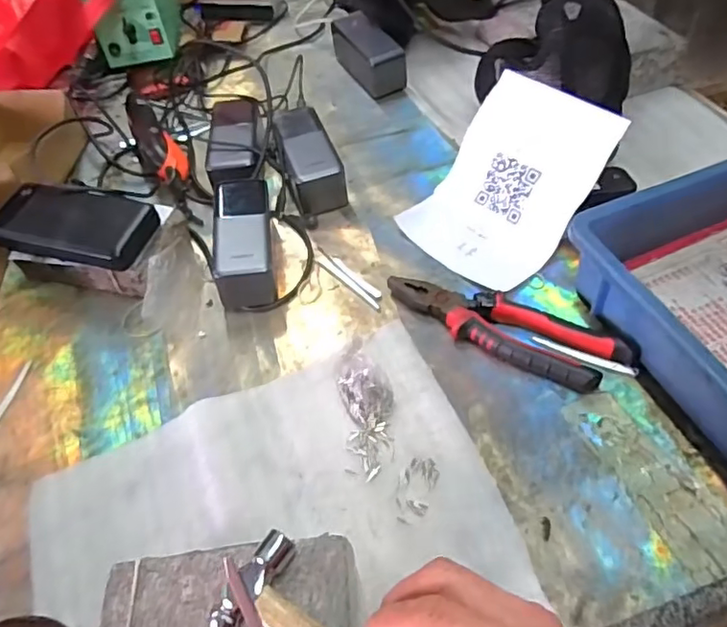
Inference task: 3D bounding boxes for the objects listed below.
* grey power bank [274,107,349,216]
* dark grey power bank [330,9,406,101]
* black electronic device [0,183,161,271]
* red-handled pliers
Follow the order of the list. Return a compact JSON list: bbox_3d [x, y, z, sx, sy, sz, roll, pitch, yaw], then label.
[{"bbox_3d":[-0.062,-0.170,0.651,0.059,0.048,0.135,-16,53,-8],"label":"grey power bank"},{"bbox_3d":[0.005,-0.347,0.782,0.058,0.056,0.131,-21,54,-12],"label":"dark grey power bank"},{"bbox_3d":[-0.283,-0.091,0.572,0.155,0.029,0.076,13,54,14],"label":"black electronic device"},{"bbox_3d":[0.121,0.011,0.516,0.215,0.021,0.060,23,57,20],"label":"red-handled pliers"}]

